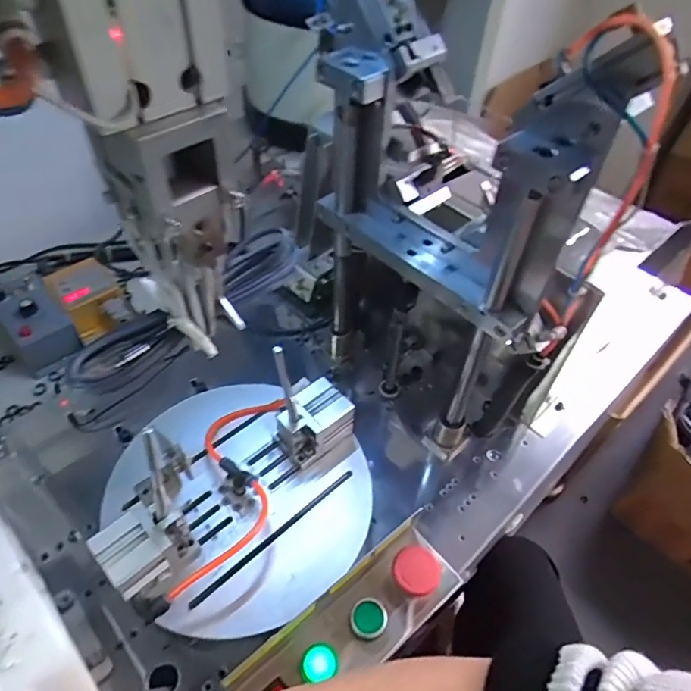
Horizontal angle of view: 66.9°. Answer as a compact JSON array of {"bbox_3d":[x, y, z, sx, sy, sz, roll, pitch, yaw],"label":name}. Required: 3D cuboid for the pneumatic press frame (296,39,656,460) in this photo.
[{"bbox_3d":[0.091,-0.088,0.539,0.111,0.451,0.285,-34,59,-28],"label":"pneumatic press frame"}]

